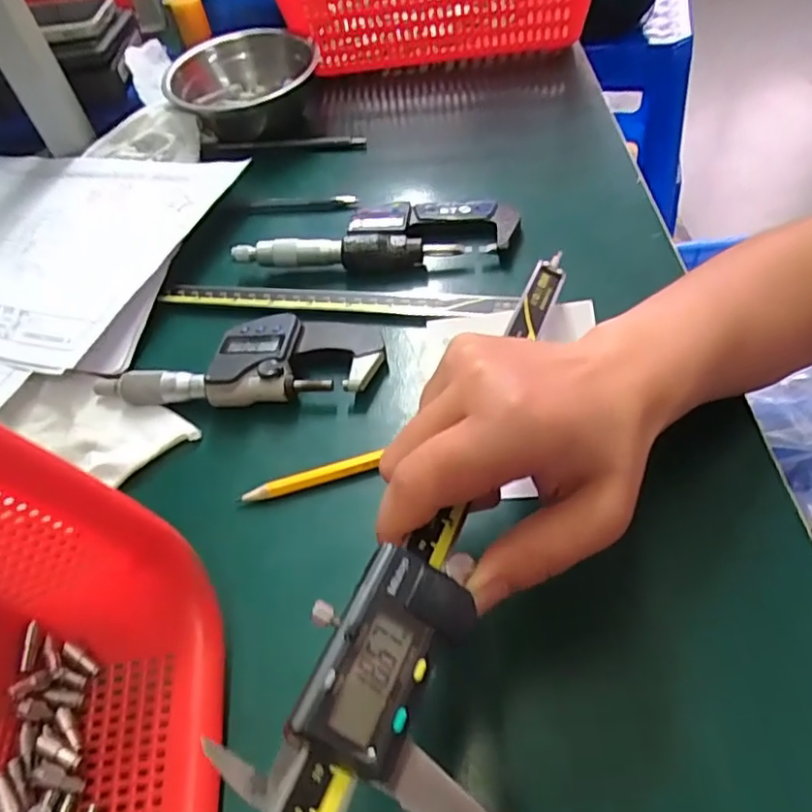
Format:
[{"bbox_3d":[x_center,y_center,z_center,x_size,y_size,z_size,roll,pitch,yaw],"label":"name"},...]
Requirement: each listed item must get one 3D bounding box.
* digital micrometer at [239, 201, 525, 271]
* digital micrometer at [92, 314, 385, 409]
[{"bbox_3d":[-0.019,-0.115,0.403,0.177,0.023,0.054,-1,51,8],"label":"digital micrometer"},{"bbox_3d":[-0.092,-0.027,0.338,0.156,0.021,0.055,-6,50,3],"label":"digital micrometer"}]

